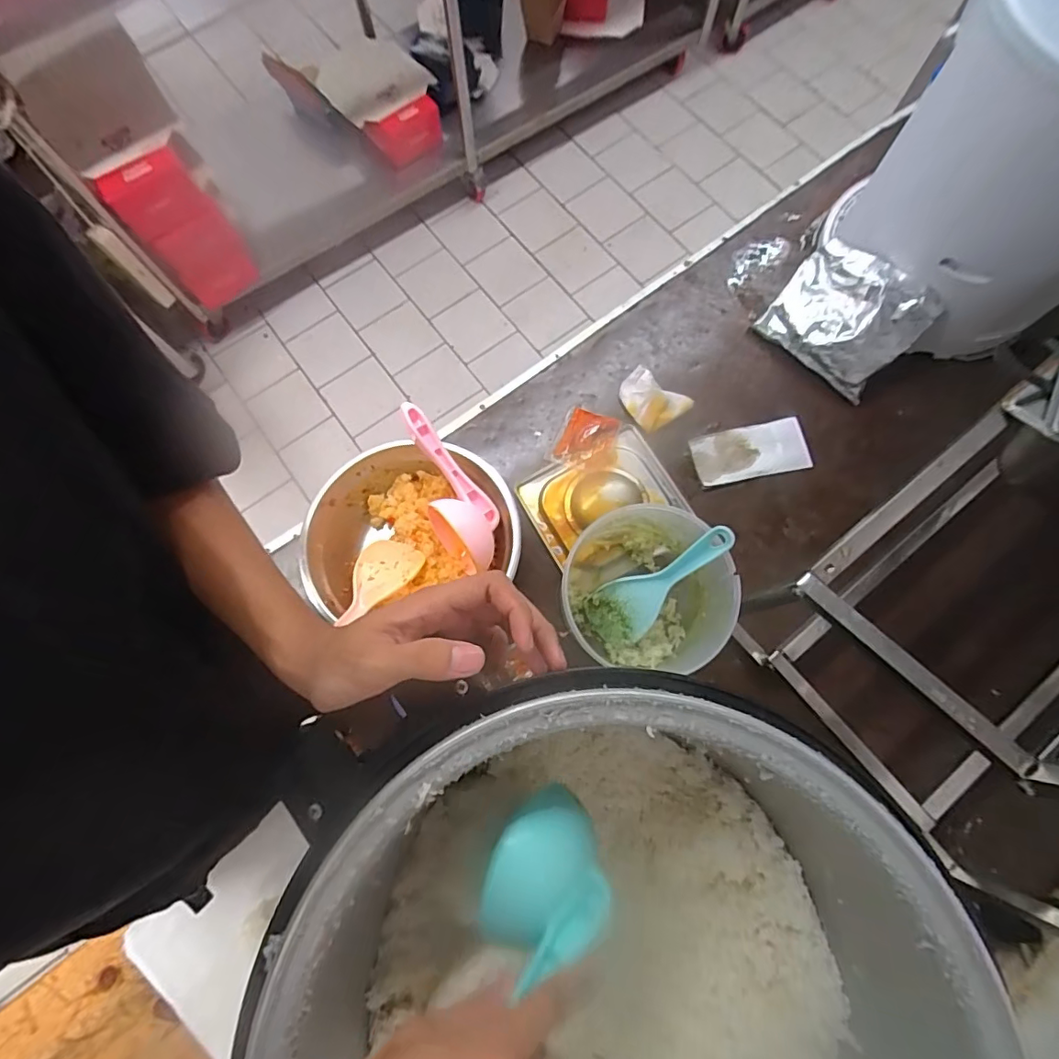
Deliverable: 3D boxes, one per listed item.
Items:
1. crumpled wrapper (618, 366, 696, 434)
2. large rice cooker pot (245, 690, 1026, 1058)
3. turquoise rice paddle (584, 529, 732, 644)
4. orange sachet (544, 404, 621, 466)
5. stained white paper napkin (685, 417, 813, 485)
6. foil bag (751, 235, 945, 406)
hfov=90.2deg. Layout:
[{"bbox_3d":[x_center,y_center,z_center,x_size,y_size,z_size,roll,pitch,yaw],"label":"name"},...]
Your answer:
[{"bbox_3d":[0.159,-0.173,0.676,0.069,0.035,0.074,-34,77,-8],"label":"crumpled wrapper"},{"bbox_3d":[0.050,0.281,0.332,0.338,0.202,0.340,0,75,1],"label":"large rice cooker pot"},{"bbox_3d":[0.132,0.059,0.551,0.013,0.196,0.064,-20,69,-51],"label":"turquoise rice paddle"},{"bbox_3d":[0.070,-0.115,0.680,0.070,0.011,0.085,24,77,8],"label":"orange sachet"},{"bbox_3d":[0.276,-0.097,0.662,0.140,0.006,0.067,-10,75,-1],"label":"stained white paper napkin"},{"bbox_3d":[0.384,-0.261,0.648,0.158,0.029,0.130,46,118,19],"label":"foil bag"}]

